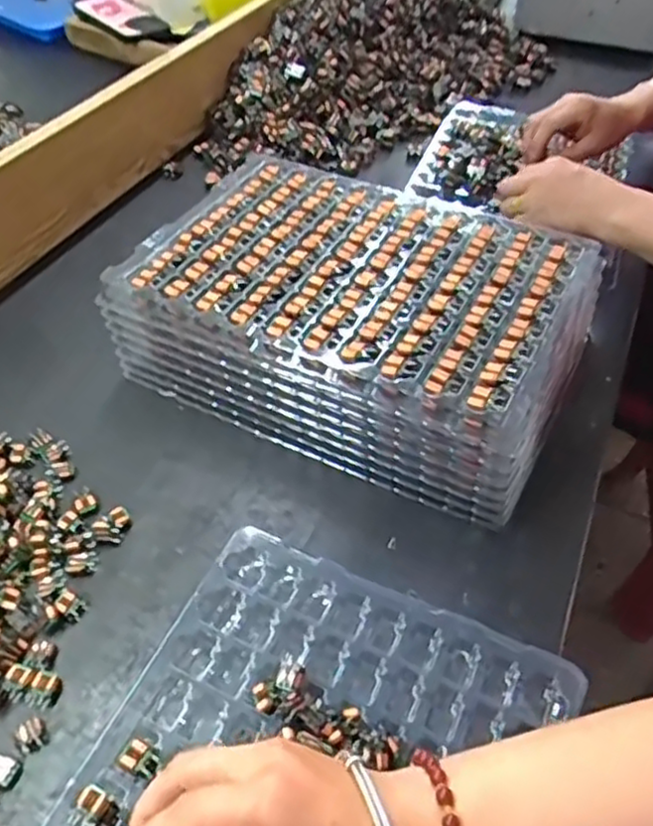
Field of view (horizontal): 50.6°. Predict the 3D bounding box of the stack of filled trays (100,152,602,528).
[{"bbox_3d":[0.028,-0.086,0.575,0.336,0.106,0.240,22,50,17],"label":"stack of filled trays"}]

